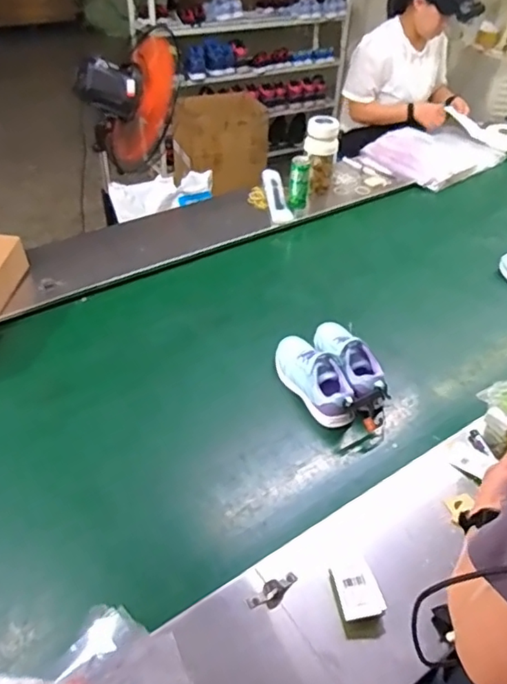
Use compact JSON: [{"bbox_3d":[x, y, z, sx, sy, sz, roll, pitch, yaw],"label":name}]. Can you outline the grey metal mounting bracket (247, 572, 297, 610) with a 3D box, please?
[{"bbox_3d":[0.029,0.356,0.779,0.077,0.009,0.031,-23,47,-26],"label":"grey metal mounting bracket"}]

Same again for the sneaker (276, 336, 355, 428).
[{"bbox_3d":[0.121,0.070,1.085,0.094,0.080,0.229,-21,46,-24],"label":"sneaker"}]

